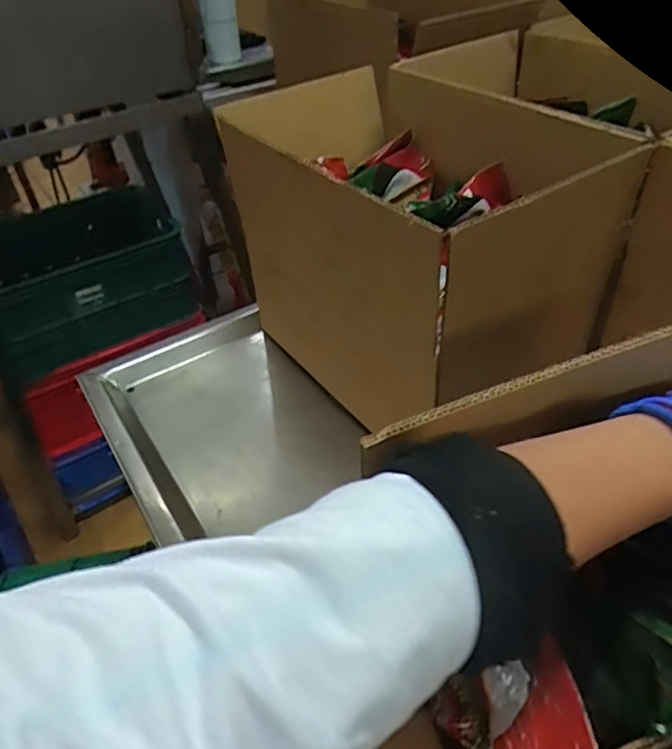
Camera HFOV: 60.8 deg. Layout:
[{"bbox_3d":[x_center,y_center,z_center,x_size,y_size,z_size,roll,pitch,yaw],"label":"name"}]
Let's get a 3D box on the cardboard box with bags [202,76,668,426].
[{"bbox_3d":[0.091,-0.164,0.751,0.290,0.320,0.427,-26,47,-22],"label":"cardboard box with bags"}]

